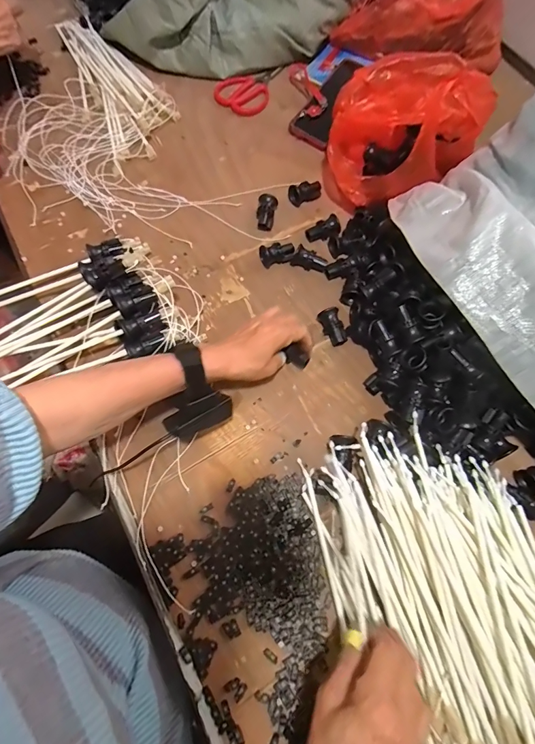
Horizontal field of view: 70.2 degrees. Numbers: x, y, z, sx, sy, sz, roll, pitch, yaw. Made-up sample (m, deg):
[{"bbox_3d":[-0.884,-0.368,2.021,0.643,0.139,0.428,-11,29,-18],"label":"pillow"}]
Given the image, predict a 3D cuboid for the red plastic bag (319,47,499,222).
[{"bbox_3d":[0.185,-0.341,0.527,0.189,0.158,0.163,-1,69,-1],"label":"red plastic bag"}]

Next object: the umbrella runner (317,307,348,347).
[{"bbox_3d":[0.088,-0.060,0.496,0.025,0.031,0.045,-26,71,-10],"label":"umbrella runner"}]

